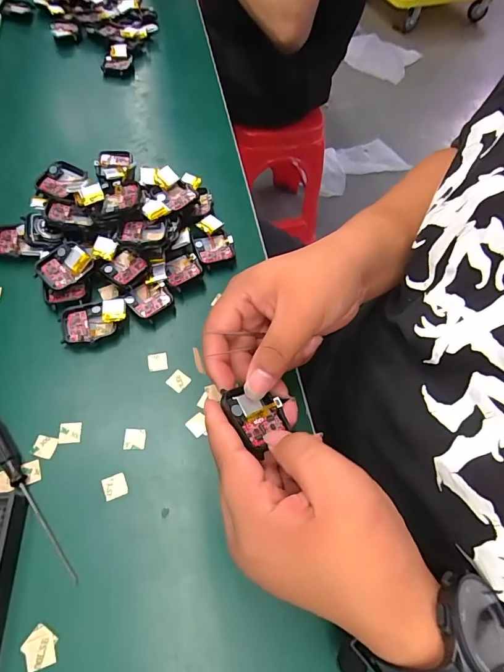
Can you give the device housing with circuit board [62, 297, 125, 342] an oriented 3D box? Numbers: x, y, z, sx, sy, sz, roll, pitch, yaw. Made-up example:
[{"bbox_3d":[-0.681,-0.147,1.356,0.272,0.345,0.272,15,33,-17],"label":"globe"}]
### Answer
[{"bbox_3d":[-0.133,-0.012,0.341,0.052,0.019,0.037,-12,61,-11],"label":"device housing with circuit board"}]

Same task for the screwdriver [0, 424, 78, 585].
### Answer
[{"bbox_3d":[-0.153,0.105,0.271,0.011,0.014,0.130,-34,67,-21],"label":"screwdriver"}]

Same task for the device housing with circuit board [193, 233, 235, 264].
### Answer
[{"bbox_3d":[-0.037,-0.087,0.396,0.037,0.011,0.037,-12,61,-11],"label":"device housing with circuit board"}]

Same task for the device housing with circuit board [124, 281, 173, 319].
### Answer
[{"bbox_3d":[-0.093,-0.033,0.361,0.038,0.014,0.033,-35,67,-22],"label":"device housing with circuit board"}]

